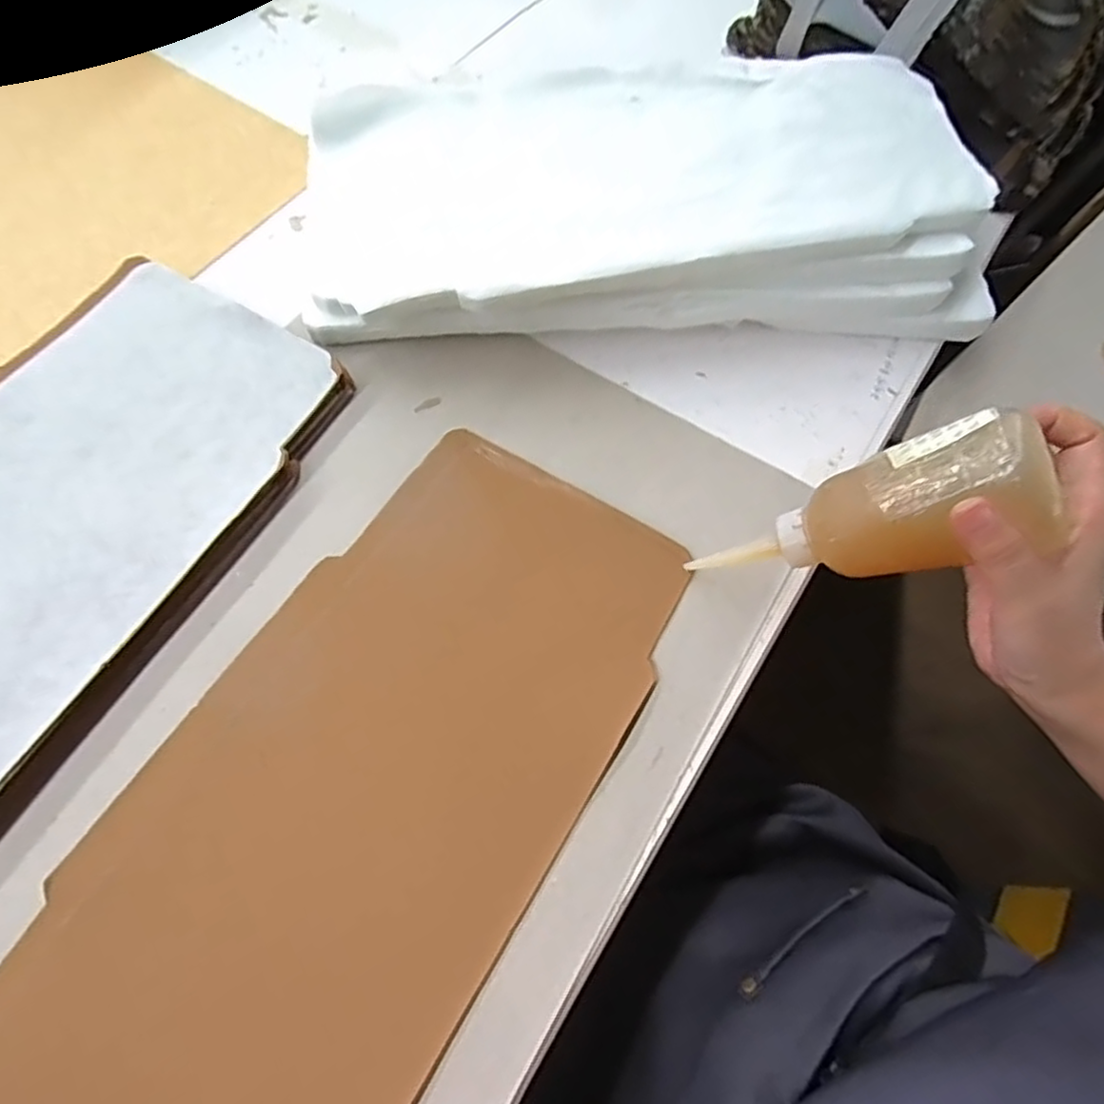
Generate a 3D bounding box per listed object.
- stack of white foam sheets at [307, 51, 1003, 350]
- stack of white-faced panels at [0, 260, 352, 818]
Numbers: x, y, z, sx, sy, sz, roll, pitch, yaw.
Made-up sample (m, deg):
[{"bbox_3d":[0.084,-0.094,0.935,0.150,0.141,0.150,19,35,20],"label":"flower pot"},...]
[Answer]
[{"bbox_3d":[0.062,-0.237,0.463,0.431,0.077,0.196,-6,66,-5],"label":"stack of white foam sheets"},{"bbox_3d":[-0.305,0.015,0.357,0.191,0.024,0.424,29,68,10],"label":"stack of white-faced panels"}]

